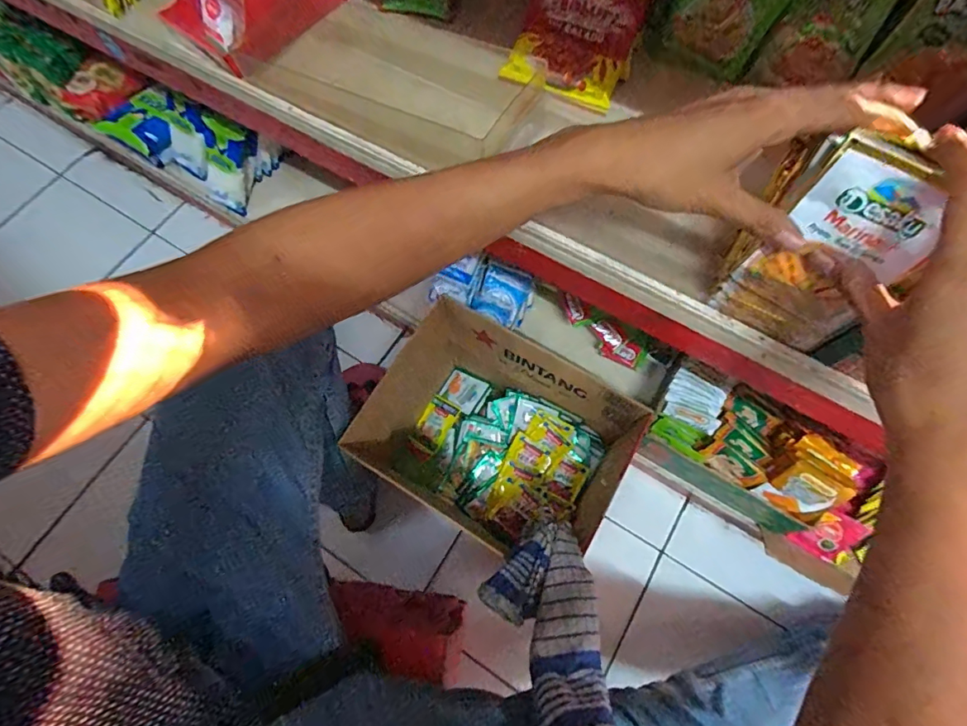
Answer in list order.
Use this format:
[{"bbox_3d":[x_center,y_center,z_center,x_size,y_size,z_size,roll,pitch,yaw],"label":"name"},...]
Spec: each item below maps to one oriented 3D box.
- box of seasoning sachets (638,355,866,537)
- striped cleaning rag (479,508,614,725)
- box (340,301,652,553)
[{"bbox_3d":[0.382,0.114,0.709,0.248,0.124,0.162,29,72,11],"label":"box of seasoning sachets"},{"bbox_3d":[0.059,0.257,0.477,0.114,0.051,0.258,0,40,1],"label":"striped cleaning rag"},{"bbox_3d":[0.031,0.113,0.728,0.317,0.243,0.254,29,73,12],"label":"box"}]

